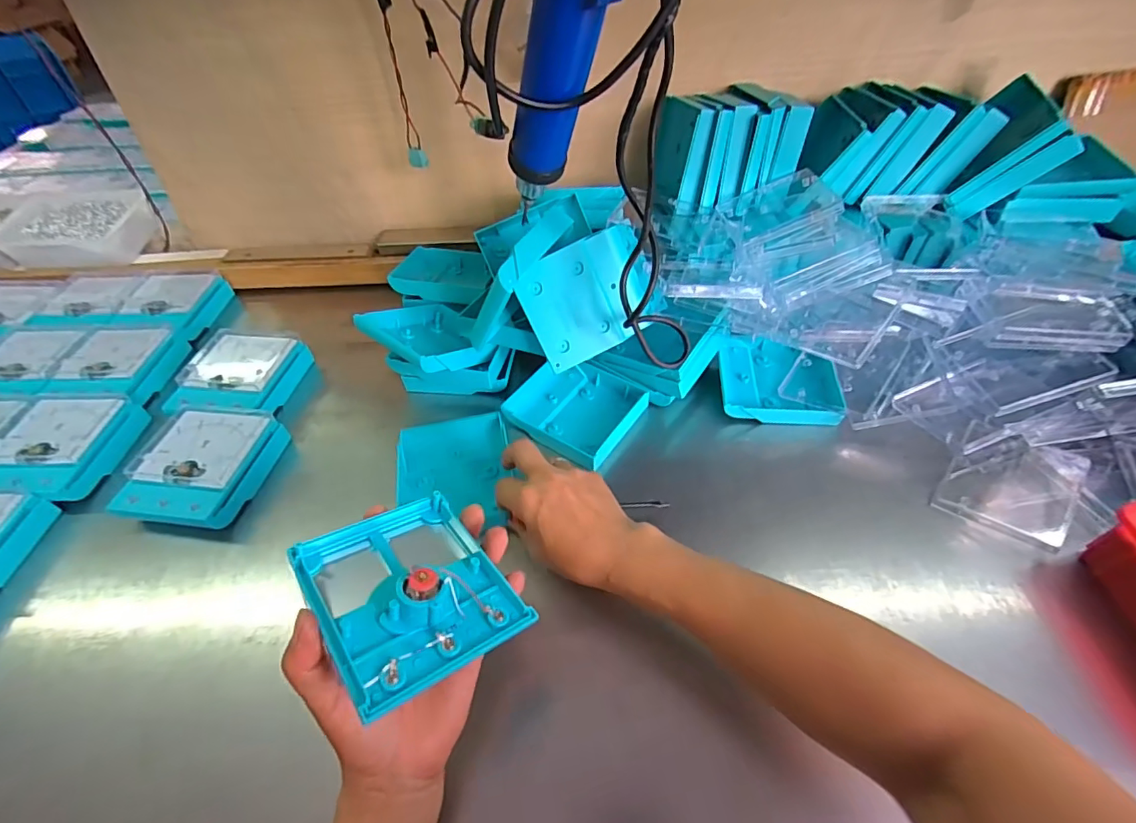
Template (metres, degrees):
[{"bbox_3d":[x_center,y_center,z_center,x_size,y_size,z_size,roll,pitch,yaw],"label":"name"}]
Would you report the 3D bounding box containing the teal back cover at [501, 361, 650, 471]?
[{"bbox_3d":[0.009,-0.001,0.519,0.117,0.028,0.107,24,54,23],"label":"teal back cover"}]

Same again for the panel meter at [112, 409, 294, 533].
[{"bbox_3d":[-0.345,0.054,0.476,0.110,0.045,0.117,5,49,8],"label":"panel meter"}]

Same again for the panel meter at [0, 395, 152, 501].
[{"bbox_3d":[-0.498,0.036,0.497,0.107,0.035,0.116,0,49,4],"label":"panel meter"}]

